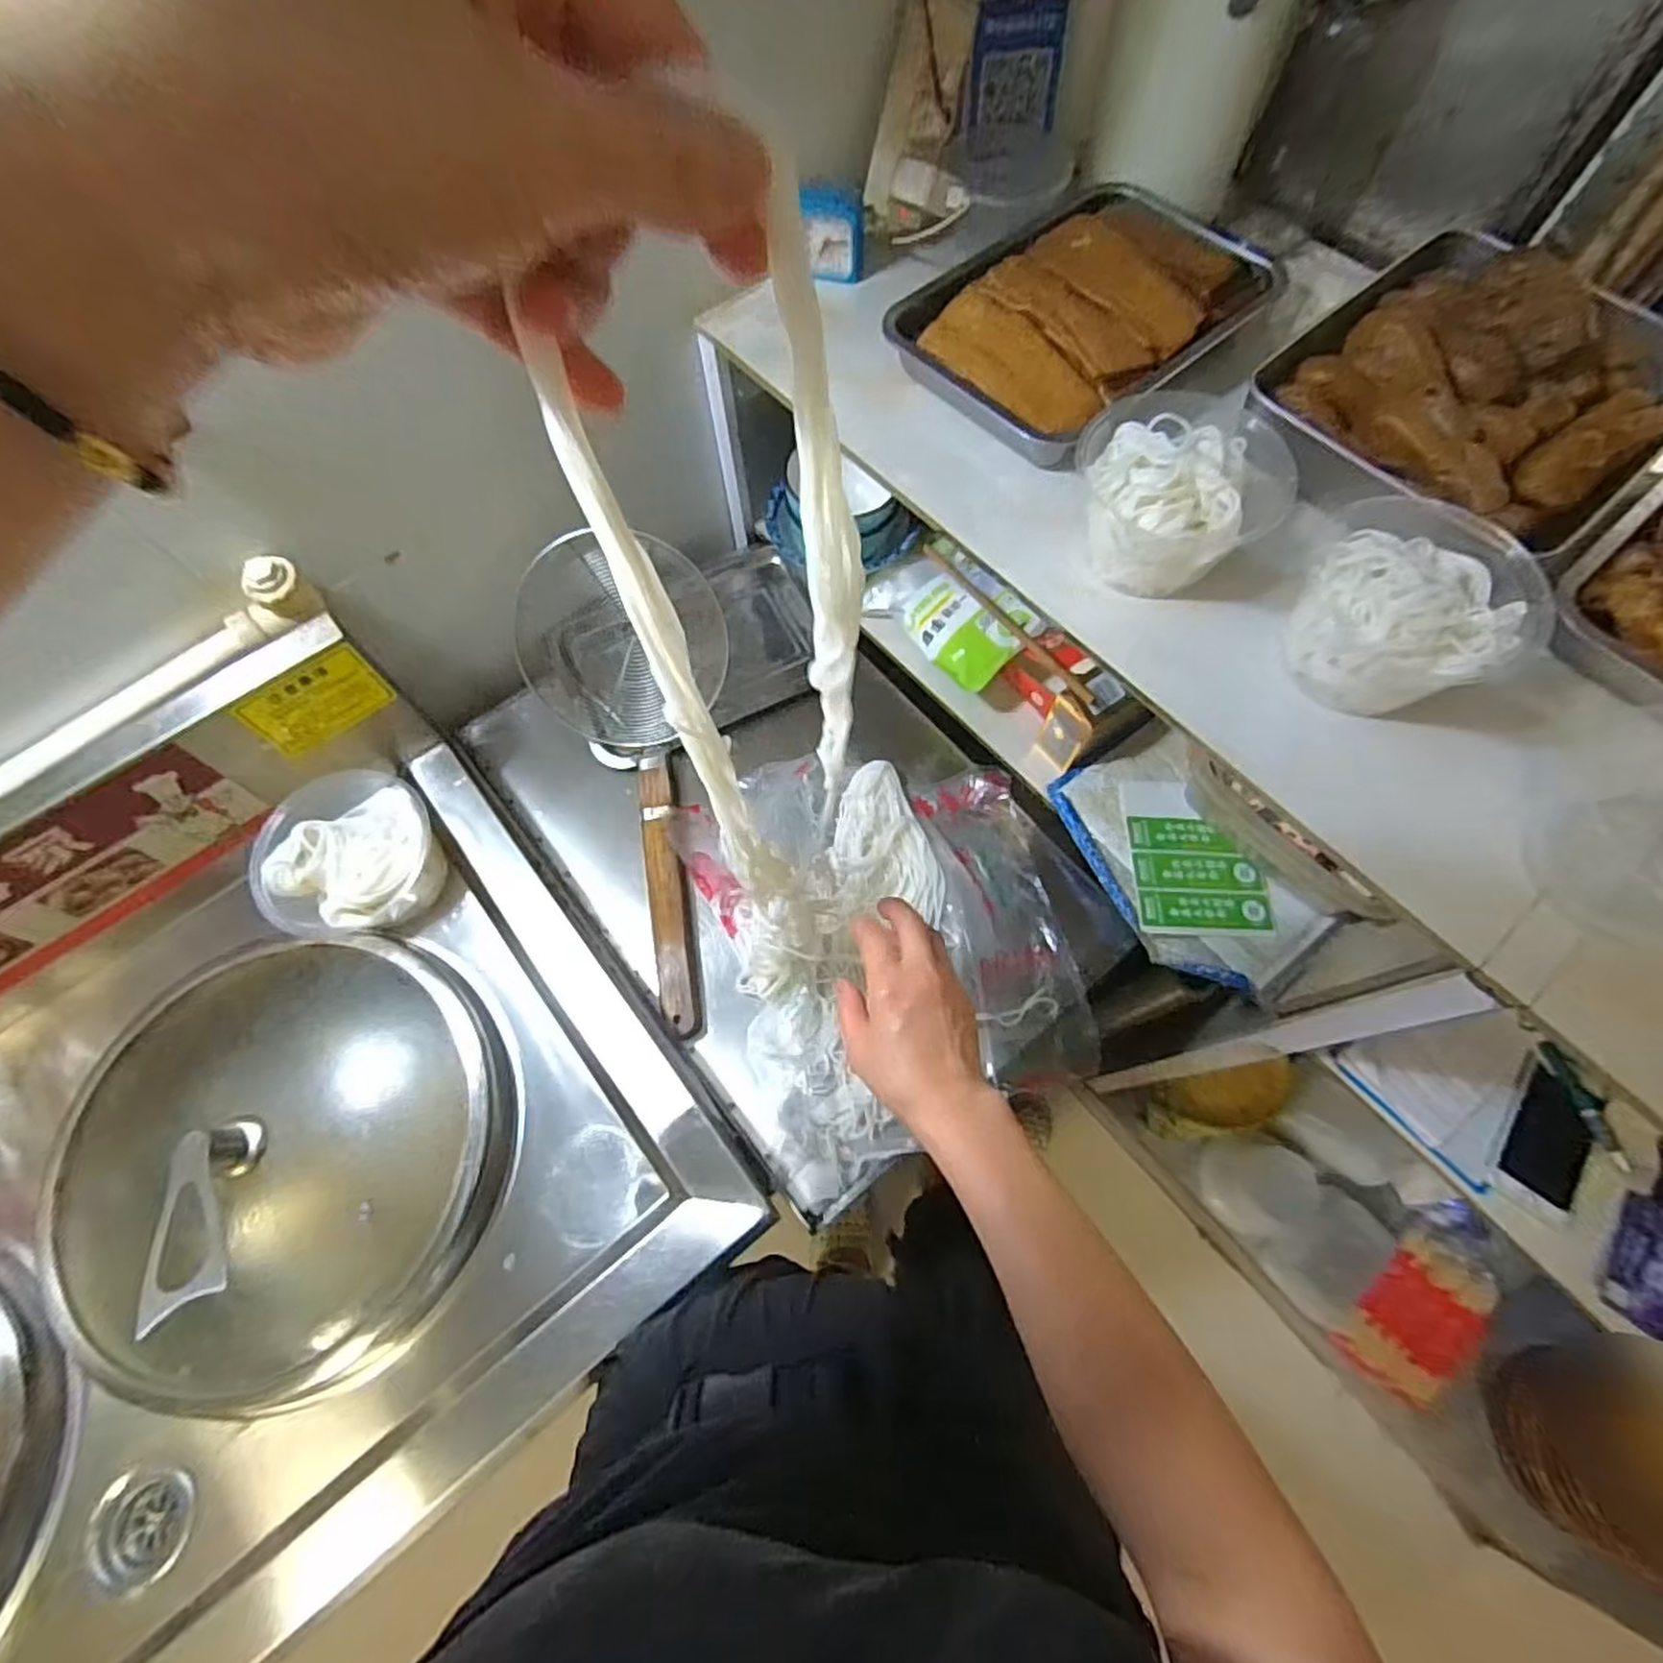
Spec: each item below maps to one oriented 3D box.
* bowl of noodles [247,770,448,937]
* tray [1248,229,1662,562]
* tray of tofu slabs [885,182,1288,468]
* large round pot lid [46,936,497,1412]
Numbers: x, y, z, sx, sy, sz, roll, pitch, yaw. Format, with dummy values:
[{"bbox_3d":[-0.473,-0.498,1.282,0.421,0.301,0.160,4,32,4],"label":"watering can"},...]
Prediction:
[{"bbox_3d":[-0.412,0.017,0.641,0.128,0.081,0.130,0,67,1],"label":"bowl of noodles"},{"bbox_3d":[0.491,-0.340,0.557,0.292,0.050,0.244,-39,72,-14],"label":"tray"},{"bbox_3d":[0.223,-0.448,0.632,0.225,0.059,0.314,42,74,16],"label":"tray of tofu slabs"},{"bbox_3d":[-0.422,0.220,0.539,0.318,0.121,0.303,0,67,1],"label":"large round pot lid"}]

